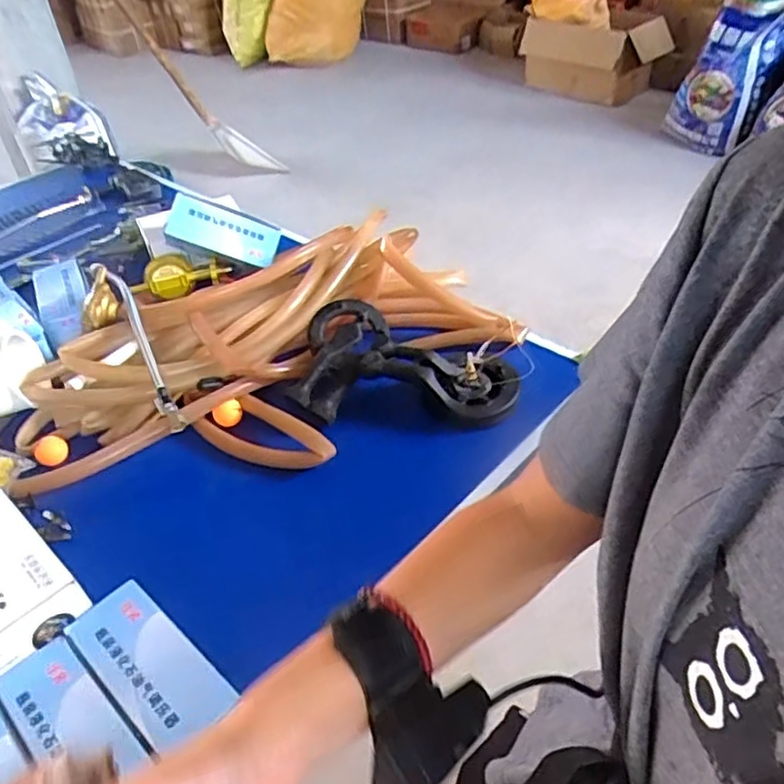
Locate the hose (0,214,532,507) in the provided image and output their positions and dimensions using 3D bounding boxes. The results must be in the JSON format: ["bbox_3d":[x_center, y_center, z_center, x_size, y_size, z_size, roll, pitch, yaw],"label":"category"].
[{"bbox_3d":[-0.177,-0.066,0.962,0.712,0.089,0.377,-22,44,-17],"label":"hose"}]

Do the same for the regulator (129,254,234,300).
[{"bbox_3d":[-0.378,-0.209,1.180,0.172,0.064,0.046,-8,42,-3],"label":"regulator"}]

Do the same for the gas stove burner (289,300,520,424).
[{"bbox_3d":[0.020,-0.053,0.954,0.299,0.050,0.198,0,42,6],"label":"gas stove burner"}]

